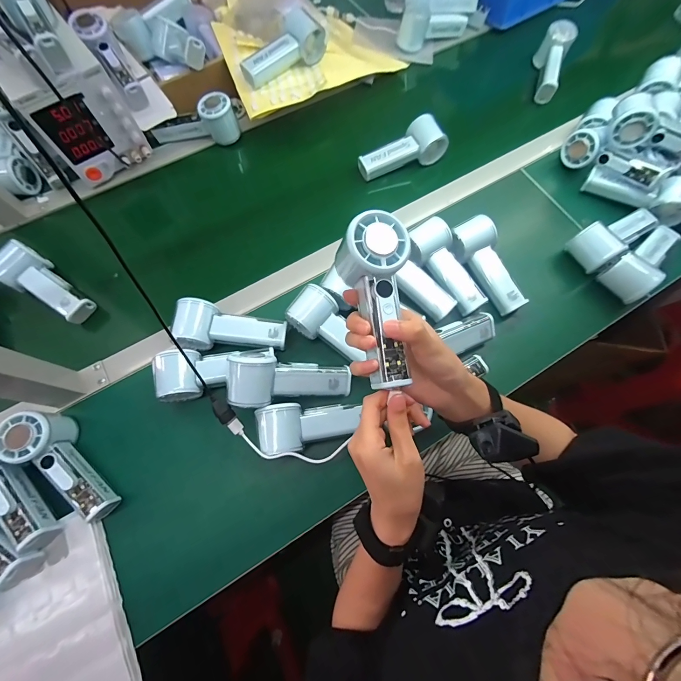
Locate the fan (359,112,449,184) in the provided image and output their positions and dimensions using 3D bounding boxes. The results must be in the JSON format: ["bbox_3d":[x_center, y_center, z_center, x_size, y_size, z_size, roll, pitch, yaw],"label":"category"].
[{"bbox_3d":[0.104,-0.326,0.560,0.146,0.041,0.063,-29,73,-9],"label":"fan"}]

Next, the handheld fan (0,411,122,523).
[{"bbox_3d":[-0.331,0.150,0.393,0.154,0.052,0.051,45,76,2],"label":"handheld fan"}]

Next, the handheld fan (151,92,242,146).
[{"bbox_3d":[-0.259,-0.392,0.580,0.148,0.060,0.052,-1,70,0],"label":"handheld fan"}]

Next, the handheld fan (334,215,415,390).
[{"bbox_3d":[0.036,-0.036,0.289,0.062,0.034,0.149,-9,89,-3],"label":"handheld fan"}]

